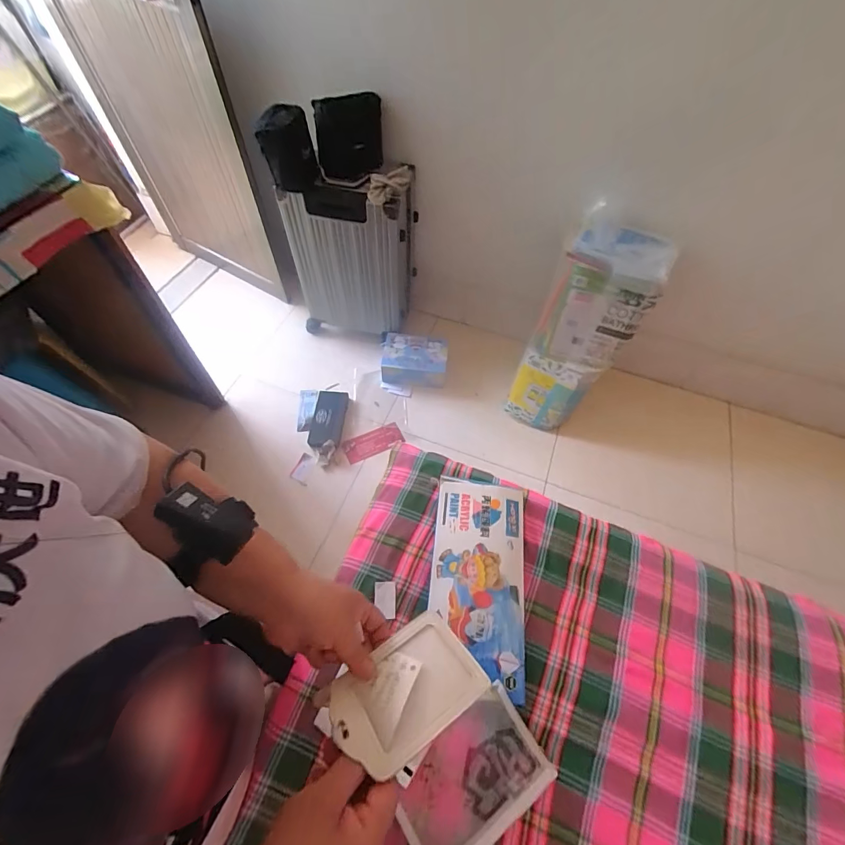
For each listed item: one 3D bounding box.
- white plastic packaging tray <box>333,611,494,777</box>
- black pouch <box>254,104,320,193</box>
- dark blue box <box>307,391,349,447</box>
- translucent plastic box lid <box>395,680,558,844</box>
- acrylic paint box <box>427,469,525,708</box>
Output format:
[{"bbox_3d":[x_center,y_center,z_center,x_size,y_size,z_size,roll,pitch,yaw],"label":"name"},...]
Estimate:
[{"bbox_3d":[-0.014,0.234,0.347,0.127,0.008,0.085,-23,40,-32],"label":"white plastic packaging tray"},{"bbox_3d":[-0.357,-0.725,1.049,0.129,0.184,0.060,-12,60,-10],"label":"black pouch"},{"bbox_3d":[-0.333,-0.014,1.382,0.110,0.050,0.221,4,59,0],"label":"dark blue box"},{"bbox_3d":[0.063,0.456,0.497,0.186,0.034,0.118,-30,63,-17],"label":"translucent plastic box lid"},{"bbox_3d":[0.087,0.235,0.612,0.143,0.021,0.293,6,59,3],"label":"acrylic paint box"}]

